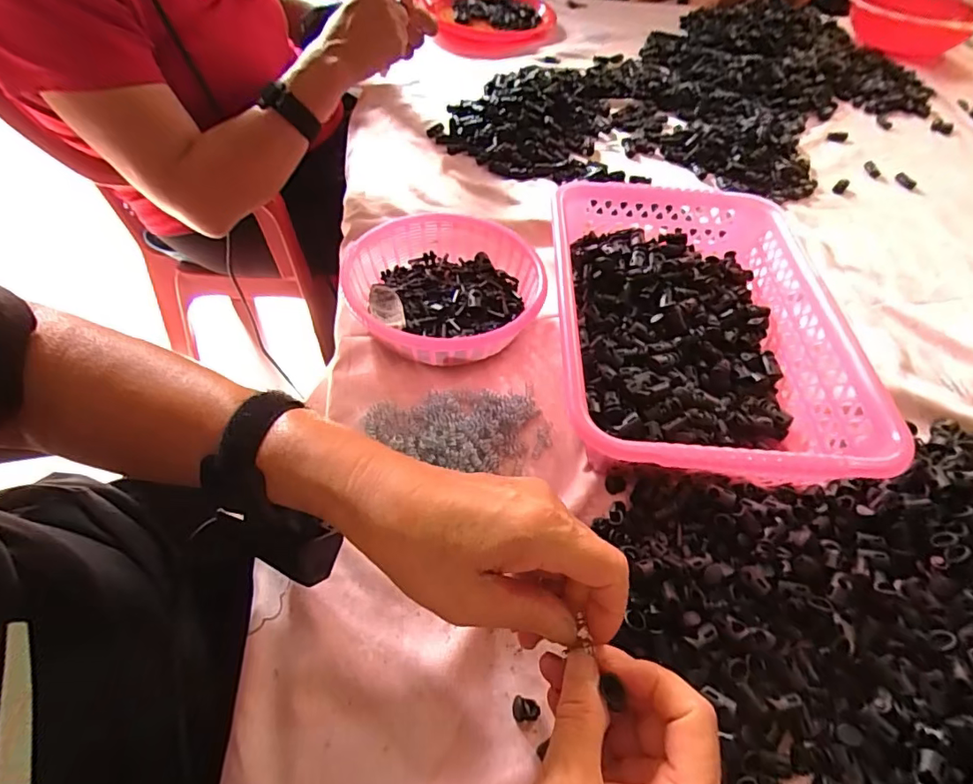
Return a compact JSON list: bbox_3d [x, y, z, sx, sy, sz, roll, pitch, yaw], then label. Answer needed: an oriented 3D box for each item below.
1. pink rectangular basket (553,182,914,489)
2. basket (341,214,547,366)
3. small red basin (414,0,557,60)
[{"bbox_3d":[0.163,-0.050,0.437,0.204,0.082,0.304,3,51,0],"label":"pink rectangular basket"},{"bbox_3d":[-0.036,-0.086,0.464,0.164,0.050,0.163,1,52,-2],"label":"basket"},{"bbox_3d":[-0.001,-0.671,0.938,0.238,0.049,0.253,1,52,-2],"label":"small red basin"}]

